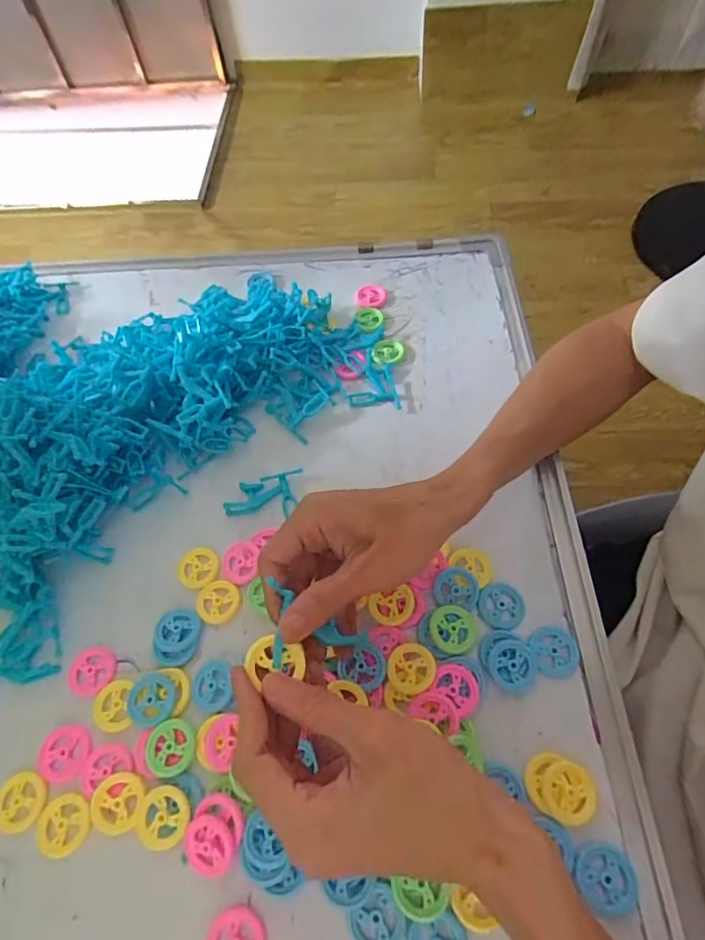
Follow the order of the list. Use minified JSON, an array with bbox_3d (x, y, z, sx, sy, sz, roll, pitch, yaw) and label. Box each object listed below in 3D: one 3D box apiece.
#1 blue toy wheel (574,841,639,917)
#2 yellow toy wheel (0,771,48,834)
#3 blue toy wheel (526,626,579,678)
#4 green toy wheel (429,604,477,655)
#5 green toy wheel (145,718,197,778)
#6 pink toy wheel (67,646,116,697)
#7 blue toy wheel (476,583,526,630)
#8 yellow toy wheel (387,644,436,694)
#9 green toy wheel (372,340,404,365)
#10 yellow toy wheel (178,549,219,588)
[{"bbox_3d":[0.130,0.209,0.257,0.029,0.004,0.028,1,59,4],"label":"blue toy wheel"},{"bbox_3d":[-0.192,0.191,0.290,0.031,0.004,0.030,-7,59,-1],"label":"yellow toy wheel"},{"bbox_3d":[0.125,0.113,0.313,0.030,0.004,0.029,-2,59,3],"label":"blue toy wheel"},{"bbox_3d":[0.064,0.101,0.320,0.029,0.004,0.029,-2,59,3],"label":"green toy wheel"},{"bbox_3d":[-0.107,0.163,0.296,0.028,0.005,0.030,-13,59,-4],"label":"green toy wheel"},{"bbox_3d":[-0.169,0.129,0.324,0.029,0.004,0.029,-2,59,3],"label":"pink toy wheel"},{"bbox_3d":[0.098,0.090,0.331,0.030,0.004,0.030,-8,59,-1],"label":"blue toy wheel"},{"bbox_3d":[0.036,0.122,0.309,0.028,0.007,0.029,-2,59,3],"label":"yellow toy wheel"},{"bbox_3d":[0.033,-0.107,0.454,0.026,0.004,0.027,-2,59,3],"label":"green toy wheel"},{"bbox_3d":[-0.110,0.070,0.360,0.030,0.006,0.029,-2,59,3],"label":"yellow toy wheel"}]

